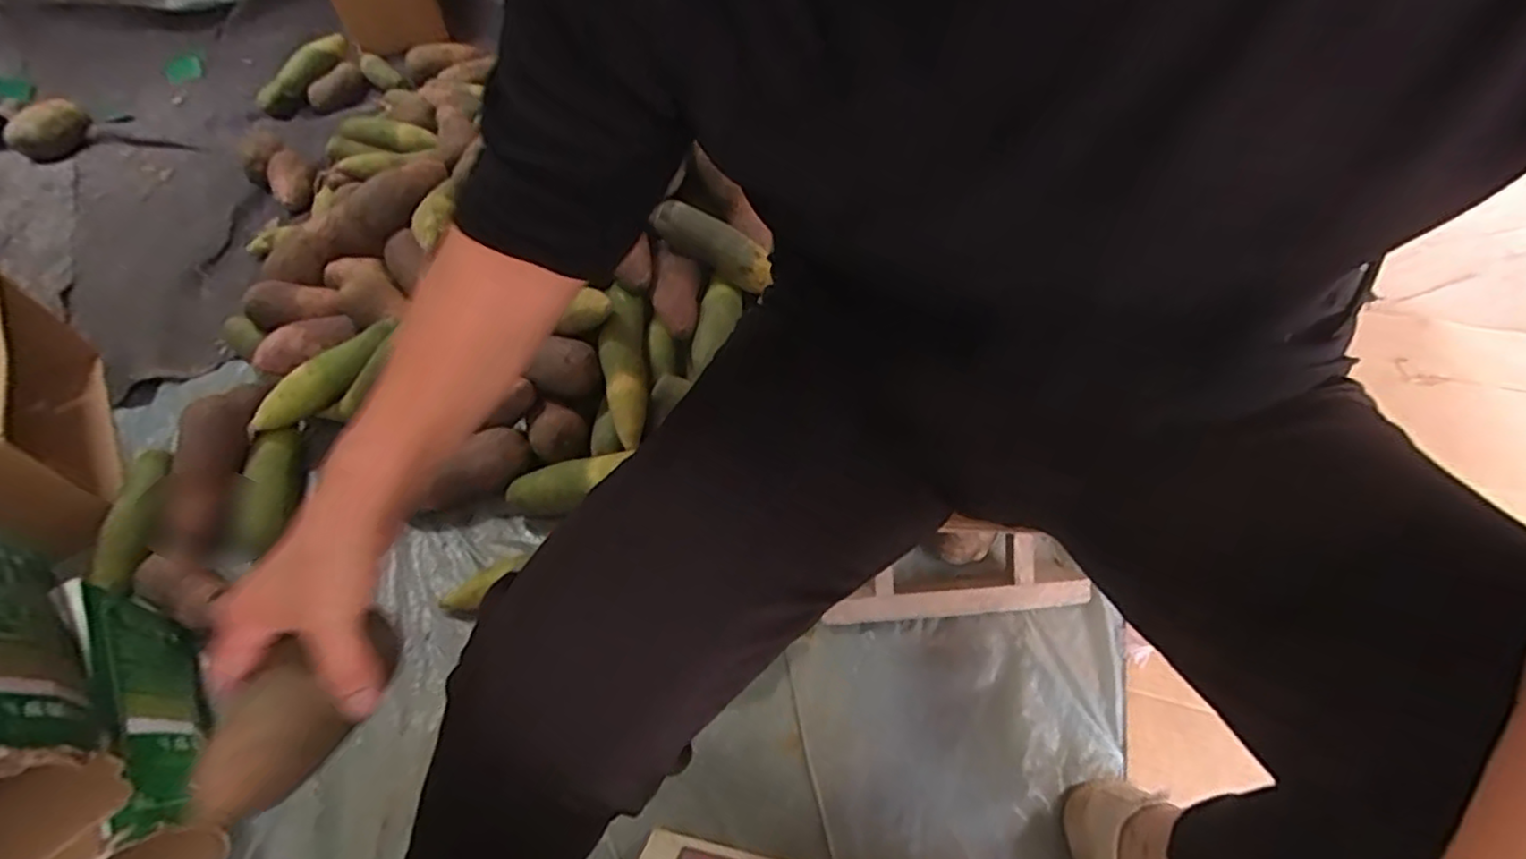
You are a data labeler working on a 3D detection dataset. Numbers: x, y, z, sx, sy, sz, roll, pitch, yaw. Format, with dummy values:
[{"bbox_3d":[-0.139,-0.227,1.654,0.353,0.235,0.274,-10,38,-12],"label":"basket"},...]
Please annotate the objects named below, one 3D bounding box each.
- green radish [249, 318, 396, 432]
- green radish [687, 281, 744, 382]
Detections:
[{"bbox_3d":[-0.538,-0.066,0.816,0.199,0.044,0.048,-44,61,-11],"label":"green radish"},{"bbox_3d":[-0.058,-0.123,0.809,0.053,0.053,0.132,13,67,13],"label":"green radish"}]

